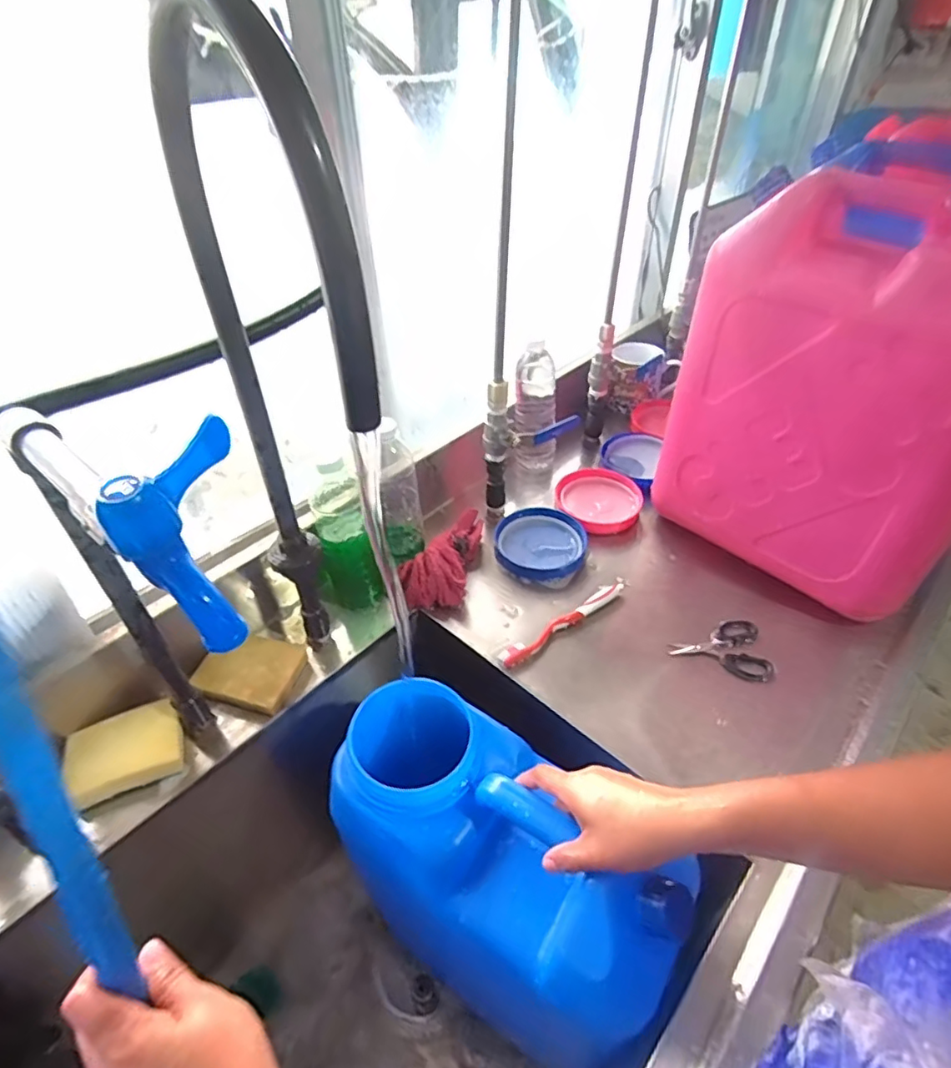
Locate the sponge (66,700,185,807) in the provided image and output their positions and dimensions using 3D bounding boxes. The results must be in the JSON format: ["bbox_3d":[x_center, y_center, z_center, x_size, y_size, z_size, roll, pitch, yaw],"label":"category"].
[{"bbox_3d":[-0.334,0.207,0.555,0.096,0.026,0.074,-20,44,-20],"label":"sponge"}]

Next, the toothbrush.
[{"bbox_3d":[0.106,0.103,0.683,0.186,0.010,0.022,-27,47,-26],"label":"toothbrush"}]

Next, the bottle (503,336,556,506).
[{"bbox_3d":[0.088,-0.194,0.876,0.072,0.186,0.068,5,41,8],"label":"bottle"}]

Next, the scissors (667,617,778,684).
[{"bbox_3d":[0.288,0.125,0.664,0.106,0.008,0.078,18,45,22],"label":"scissors"}]

